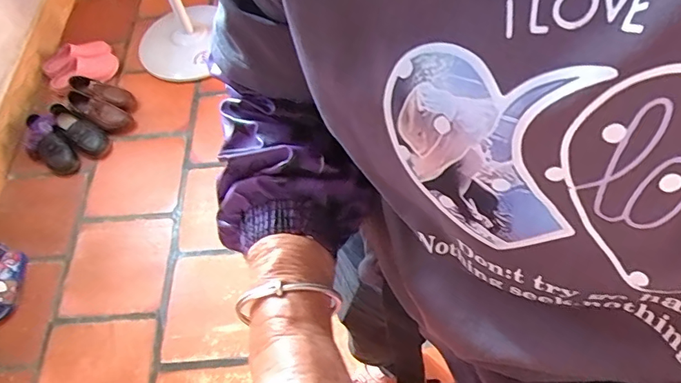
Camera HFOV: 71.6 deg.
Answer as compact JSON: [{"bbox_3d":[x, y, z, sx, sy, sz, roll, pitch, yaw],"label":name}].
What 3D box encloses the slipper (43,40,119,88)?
[{"bbox_3d":[-0.823,-0.422,1.540,0.084,0.127,0.260,20,25,16],"label":"slipper"}]

